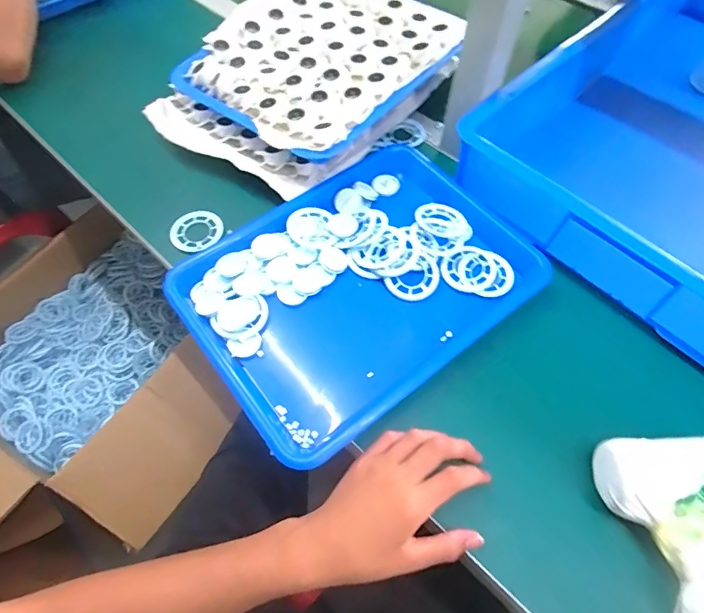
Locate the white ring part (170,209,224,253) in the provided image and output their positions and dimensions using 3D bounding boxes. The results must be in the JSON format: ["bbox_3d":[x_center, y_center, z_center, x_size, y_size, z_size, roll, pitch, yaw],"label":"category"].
[{"bbox_3d":[-0.179,-0.087,0.531,0.059,0.010,0.052,-20,63,-12],"label":"white ring part"}]

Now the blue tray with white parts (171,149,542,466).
[{"bbox_3d":[0.010,-0.029,0.485,0.338,0.029,0.249,-34,66,-18],"label":"blue tray with white parts"}]

